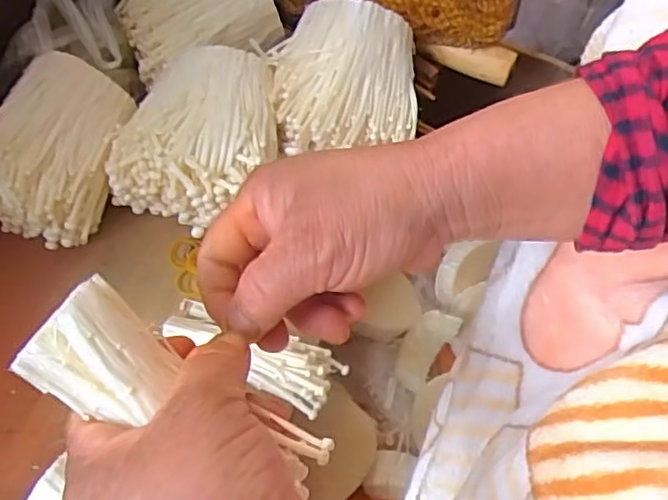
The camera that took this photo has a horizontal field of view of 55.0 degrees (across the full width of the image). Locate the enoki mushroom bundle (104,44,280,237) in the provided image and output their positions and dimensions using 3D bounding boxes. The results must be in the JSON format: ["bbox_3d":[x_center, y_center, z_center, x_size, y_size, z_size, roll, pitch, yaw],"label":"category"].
[{"bbox_3d":[-0.099,-0.083,0.471,0.112,0.073,0.113,-1,56,1],"label":"enoki mushroom bundle"}]

